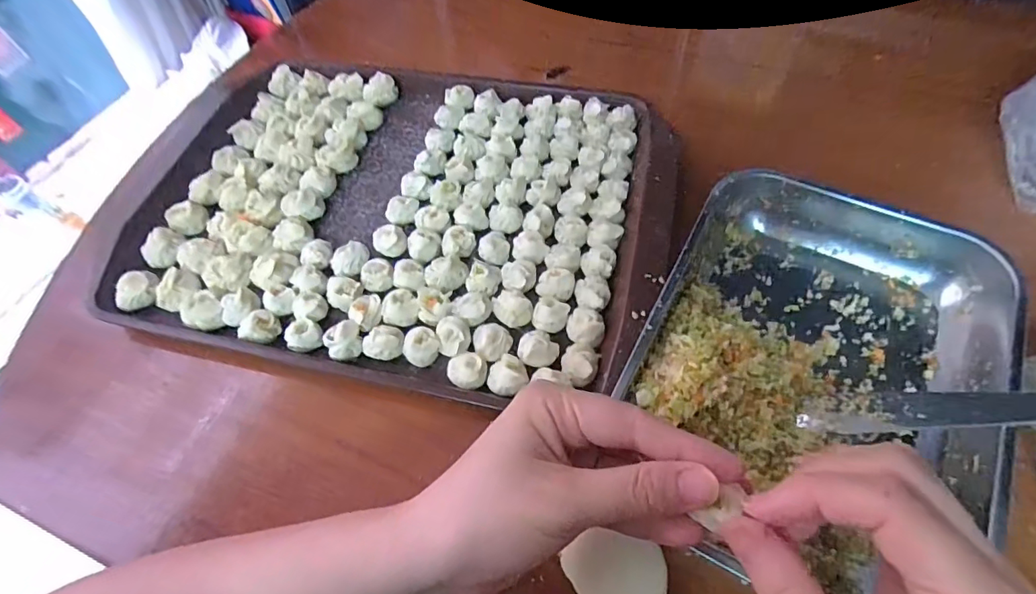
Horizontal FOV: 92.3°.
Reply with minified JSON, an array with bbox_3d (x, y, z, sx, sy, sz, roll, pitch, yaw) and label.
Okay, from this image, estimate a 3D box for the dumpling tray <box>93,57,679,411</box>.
[{"bbox_3d":[-0.093,-0.080,0.395,0.407,0.034,0.302,12,61,11],"label":"dumpling tray"}]

